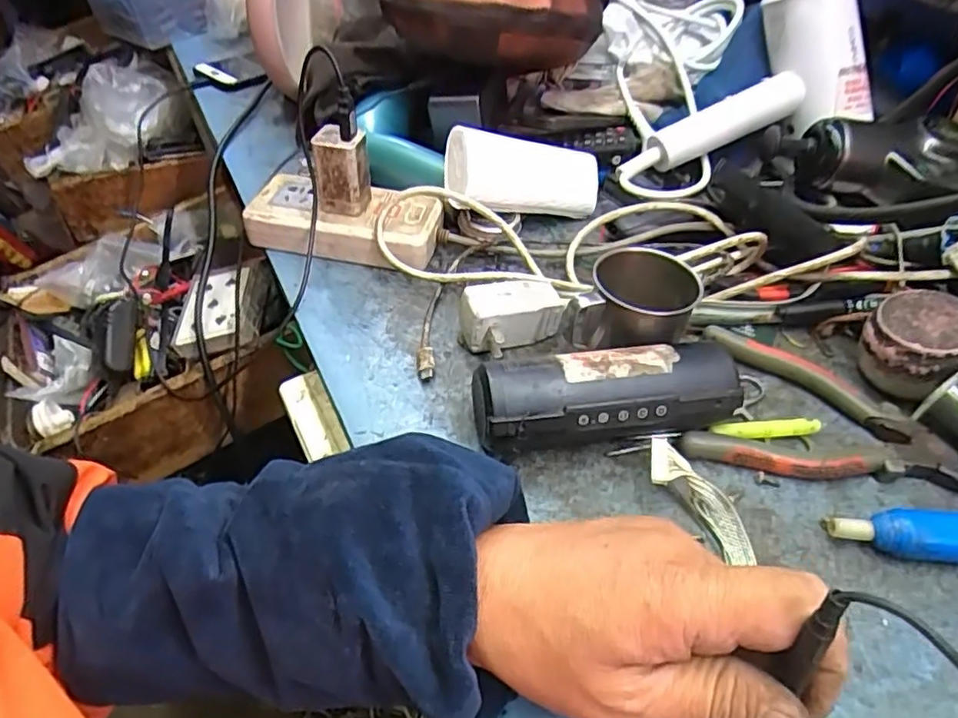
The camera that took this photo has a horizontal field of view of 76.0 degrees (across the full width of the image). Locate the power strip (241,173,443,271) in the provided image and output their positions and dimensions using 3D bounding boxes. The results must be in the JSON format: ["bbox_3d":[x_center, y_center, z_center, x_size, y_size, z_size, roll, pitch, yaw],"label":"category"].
[{"bbox_3d":[-0.105,-0.108,0.490,0.149,0.040,0.064,11,45,8],"label":"power strip"}]

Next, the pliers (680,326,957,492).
[{"bbox_3d":[0.219,0.034,0.385,0.175,0.017,0.104,10,45,7],"label":"pliers"}]

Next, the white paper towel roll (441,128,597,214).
[{"bbox_3d":[0.041,-0.150,0.505,0.144,0.048,0.056,2,42,-25],"label":"white paper towel roll"}]

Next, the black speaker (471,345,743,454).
[{"bbox_3d":[0.074,0.027,0.361,0.151,0.053,0.043,-7,45,-10],"label":"black speaker"}]

